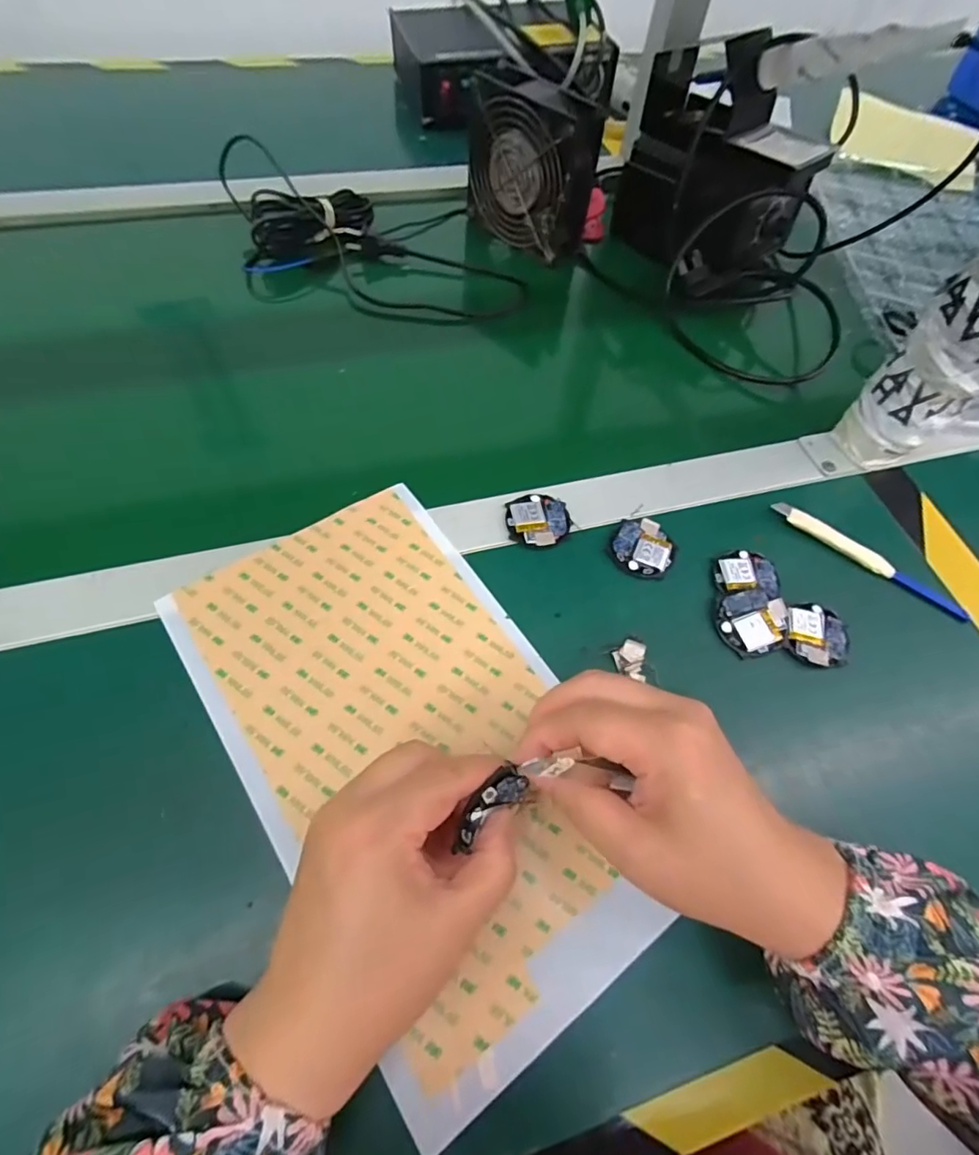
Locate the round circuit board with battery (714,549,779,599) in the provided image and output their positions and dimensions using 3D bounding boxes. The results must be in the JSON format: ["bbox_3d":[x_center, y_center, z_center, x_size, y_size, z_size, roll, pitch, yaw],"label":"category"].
[{"bbox_3d":[0.169,-0.003,0.361,0.041,0.007,0.038,2,61,-3],"label":"round circuit board with battery"}]

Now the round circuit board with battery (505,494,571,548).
[{"bbox_3d":[0.033,-0.038,0.374,0.043,0.007,0.041,2,61,-3],"label":"round circuit board with battery"}]

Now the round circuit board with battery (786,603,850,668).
[{"bbox_3d":[0.205,0.035,0.344,0.038,0.007,0.041,2,61,-3],"label":"round circuit board with battery"}]

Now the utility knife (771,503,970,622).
[{"bbox_3d":[0.262,-0.013,0.379,0.139,0.013,0.012,33,64,14],"label":"utility knife"}]

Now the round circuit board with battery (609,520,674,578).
[{"bbox_3d":[0.103,-0.020,0.370,0.041,0.005,0.044,2,61,-3],"label":"round circuit board with battery"}]

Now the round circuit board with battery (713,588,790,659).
[{"bbox_3d":[0.165,0.028,0.345,0.043,0.004,0.041,-1,73,3],"label":"round circuit board with battery"}]

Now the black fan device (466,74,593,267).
[{"bbox_3d":[0.038,-0.381,0.519,0.050,0.125,0.121,-39,70,-22],"label":"black fan device"}]

